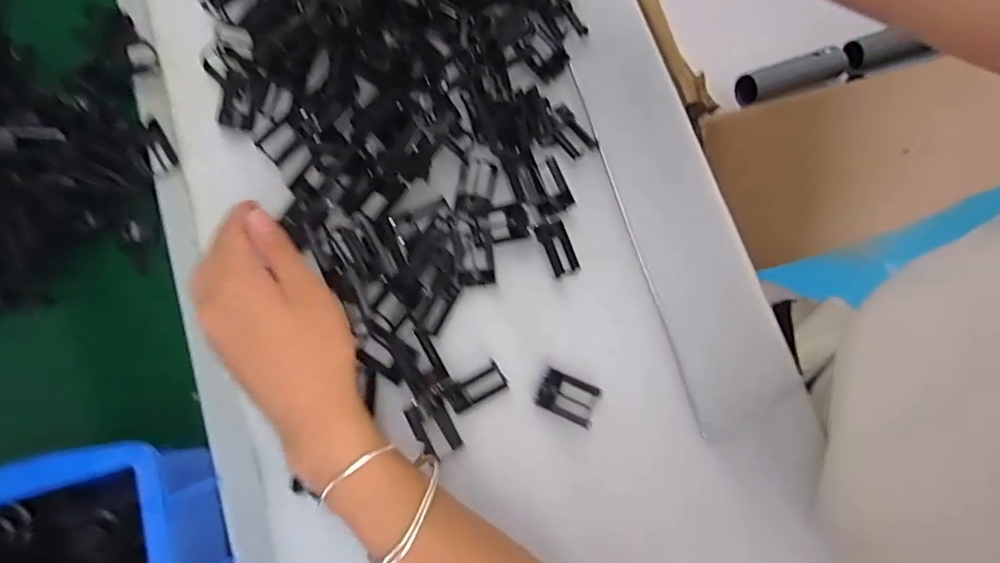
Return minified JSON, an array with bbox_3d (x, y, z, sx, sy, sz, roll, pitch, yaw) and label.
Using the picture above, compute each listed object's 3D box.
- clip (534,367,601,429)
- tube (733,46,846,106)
[{"bbox_3d":[0.049,0.085,0.369,0.041,0.017,0.029,24,79,3],"label":"clip"},{"bbox_3d":[0.342,-0.243,0.588,0.133,0.032,0.037,-18,79,-5],"label":"tube"}]

